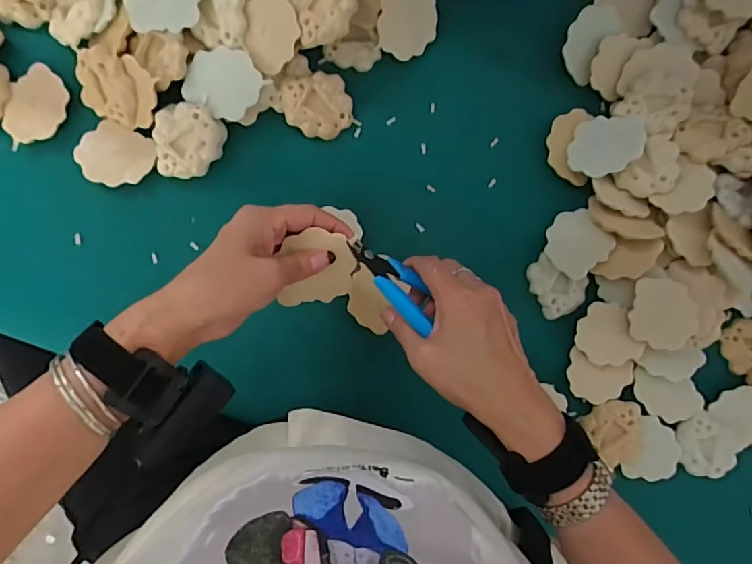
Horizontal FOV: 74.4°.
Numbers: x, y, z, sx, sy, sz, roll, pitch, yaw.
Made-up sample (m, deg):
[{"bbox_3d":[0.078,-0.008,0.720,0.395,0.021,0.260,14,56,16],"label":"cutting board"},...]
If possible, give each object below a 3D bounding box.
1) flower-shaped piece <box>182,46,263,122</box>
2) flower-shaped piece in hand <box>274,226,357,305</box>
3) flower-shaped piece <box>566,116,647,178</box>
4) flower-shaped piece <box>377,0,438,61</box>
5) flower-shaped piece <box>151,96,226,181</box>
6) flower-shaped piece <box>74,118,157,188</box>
[{"bbox_3d":[-0.133,-0.174,0.431,0.062,0.006,0.057,2,102,7],"label":"flower-shaped piece"},{"bbox_3d":[-0.043,-0.006,0.359,0.051,0.007,0.061,12,115,-1],"label":"flower-shaped piece in hand"},{"bbox_3d":[0.209,-0.123,0.449,0.061,0.004,0.056,2,79,29],"label":"flower-shaped piece"},{"bbox_3d":[0.029,-0.235,0.451,0.058,0.004,0.058,-7,108,-25],"label":"flower-shaped piece"},{"bbox_3d":[-0.164,-0.124,0.435,0.059,0.015,0.061,-10,102,1],"label":"flower-shaped piece"},{"bbox_3d":[-0.230,-0.111,0.437,0.063,0.004,0.054,25,88,-3],"label":"flower-shaped piece"}]

